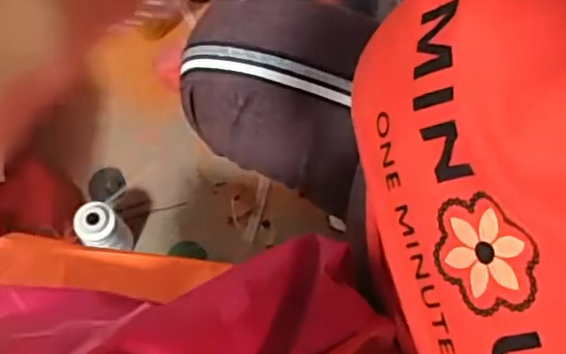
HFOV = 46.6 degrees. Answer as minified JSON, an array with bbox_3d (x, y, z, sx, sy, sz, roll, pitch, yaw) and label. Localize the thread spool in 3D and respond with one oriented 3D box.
[{"bbox_3d":[-0.211,0.068,0.791,0.049,0.107,0.050,0,69,-1],"label":"thread spool"}]

